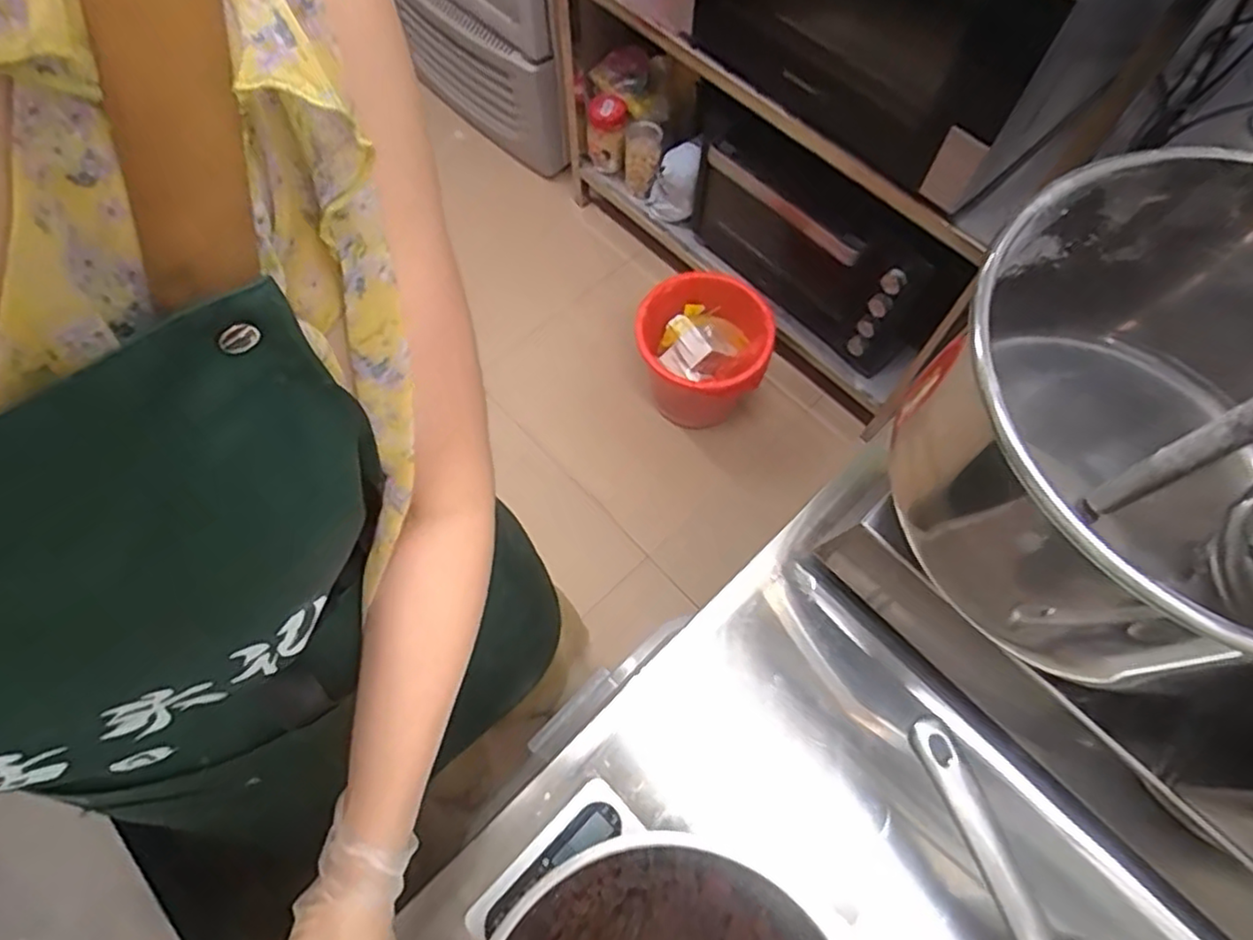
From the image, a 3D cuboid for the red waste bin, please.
[{"bbox_3d":[0.155,-0.236,1.457,0.259,0.338,0.228,18,68,8],"label":"red waste bin"}]

